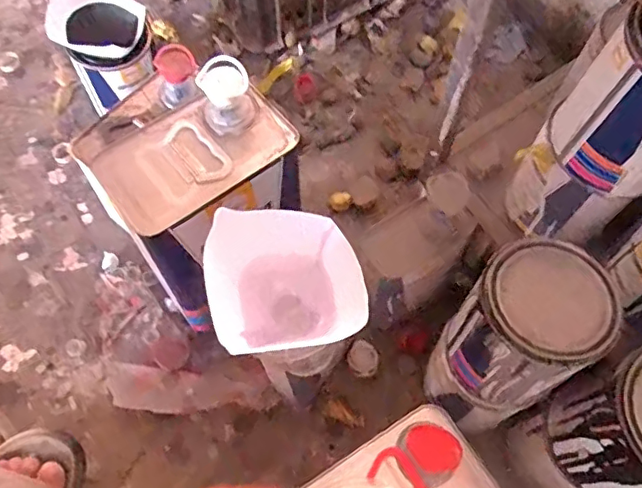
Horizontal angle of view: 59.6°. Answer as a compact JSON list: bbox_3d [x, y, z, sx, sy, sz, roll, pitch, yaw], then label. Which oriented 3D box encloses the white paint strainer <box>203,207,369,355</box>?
[{"bbox_3d":[-0.026,0.032,0.437,0.110,0.072,0.103,0,65,0],"label":"white paint strainer"}]

